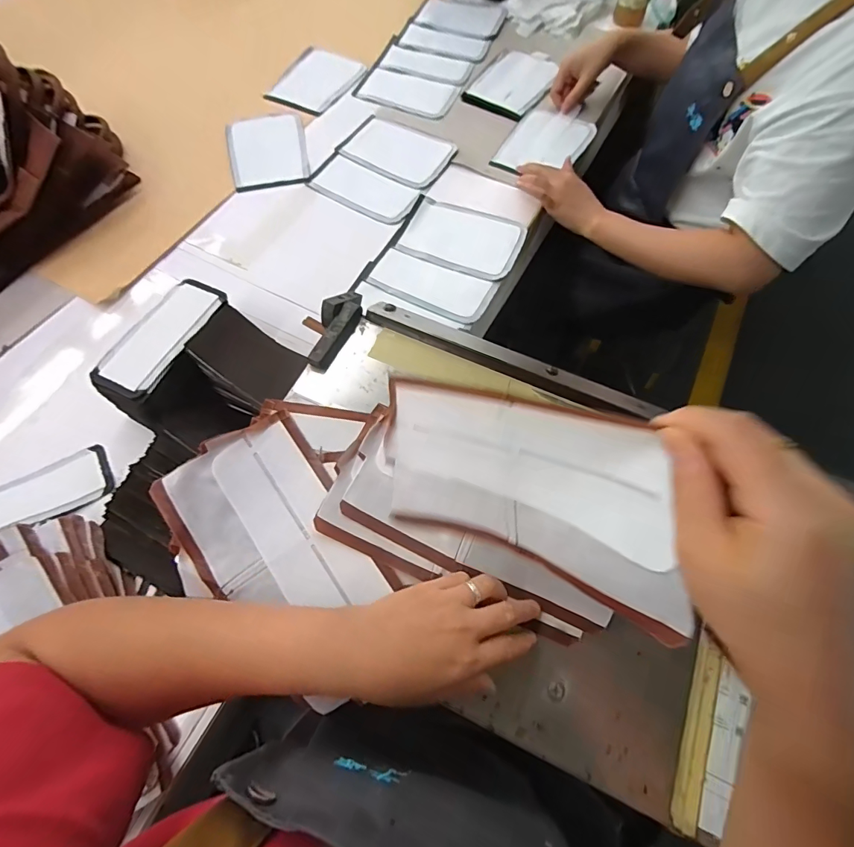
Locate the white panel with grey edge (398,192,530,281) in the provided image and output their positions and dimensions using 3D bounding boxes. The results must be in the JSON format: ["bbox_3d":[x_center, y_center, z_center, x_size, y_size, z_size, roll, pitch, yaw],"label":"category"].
[{"bbox_3d":[0.056,-0.291,0.670,0.178,0.011,0.130,22,68,8],"label":"white panel with grey edge"}]

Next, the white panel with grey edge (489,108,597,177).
[{"bbox_3d":[0.208,-0.493,0.759,0.132,0.010,0.181,27,68,15],"label":"white panel with grey edge"}]

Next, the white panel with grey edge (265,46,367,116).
[{"bbox_3d":[-0.214,-0.665,0.835,0.148,0.009,0.175,21,68,8],"label":"white panel with grey edge"}]

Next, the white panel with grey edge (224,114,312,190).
[{"bbox_3d":[-0.278,-0.473,0.748,0.131,0.009,0.175,-11,67,-6],"label":"white panel with grey edge"}]

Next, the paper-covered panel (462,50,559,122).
[{"bbox_3d":[0.172,-0.661,0.825,0.127,0.014,0.203,32,69,12],"label":"paper-covered panel"}]

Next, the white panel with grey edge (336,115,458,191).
[{"bbox_3d":[-0.052,-0.473,0.748,0.188,0.009,0.122,31,73,15],"label":"white panel with grey edge"}]

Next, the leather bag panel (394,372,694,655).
[{"bbox_3d":[0.052,0.039,0.284,0.021,0.117,0.219,-21,25,-37],"label":"leather bag panel"}]

